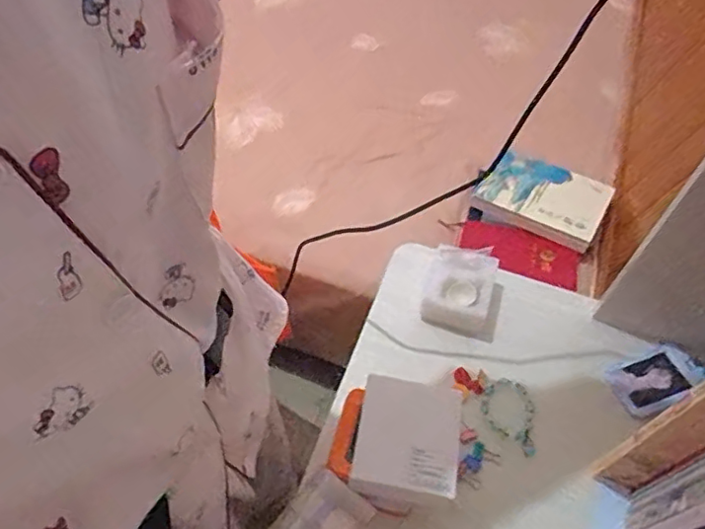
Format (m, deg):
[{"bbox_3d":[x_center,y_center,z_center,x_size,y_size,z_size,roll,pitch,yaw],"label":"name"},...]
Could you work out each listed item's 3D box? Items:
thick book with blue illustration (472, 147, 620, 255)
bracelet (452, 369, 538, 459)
[{"bbox_3d":[0.377,-0.136,1.163,0.233,0.032,0.176,27,60,15],"label":"thick book with blue illustration"},{"bbox_3d":[0.173,0.159,0.683,0.067,0.014,0.121,-39,66,-24],"label":"bracelet"}]

